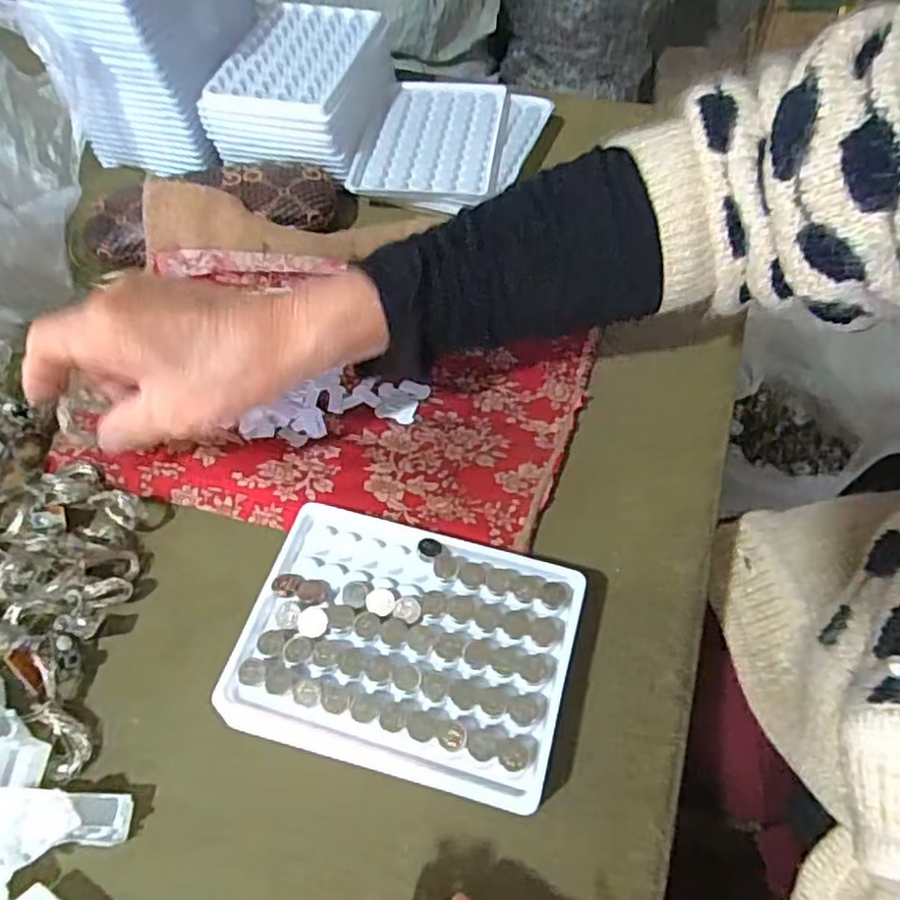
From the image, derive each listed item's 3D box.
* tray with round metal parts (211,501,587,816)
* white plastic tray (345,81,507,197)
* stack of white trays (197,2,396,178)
[{"bbox_3d":[-0.018,0.082,0.288,0.130,0.029,0.097,13,58,9],"label":"tray with round metal parts"},{"bbox_3d":[-0.012,-0.221,0.483,0.090,0.008,0.128,7,57,6],"label":"white plastic tray"},{"bbox_3d":[-0.102,-0.258,0.485,0.101,0.046,0.122,10,57,8],"label":"stack of white trays"}]

